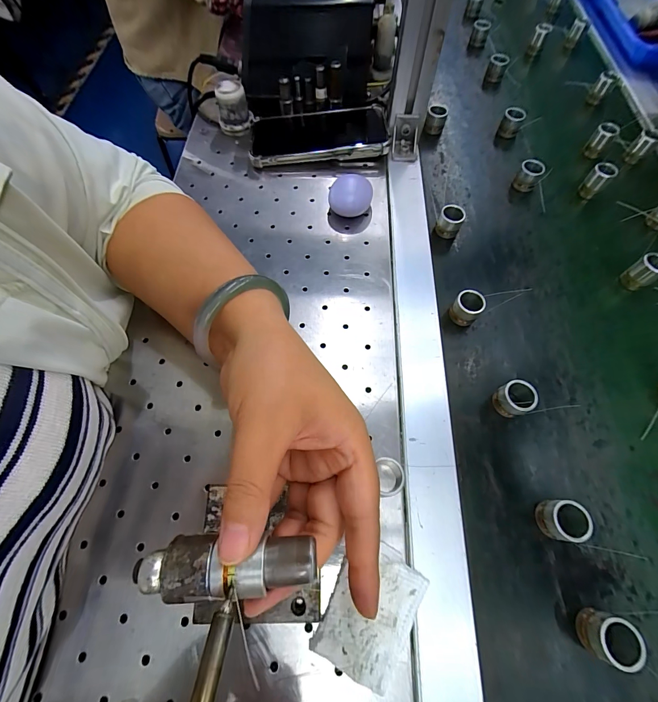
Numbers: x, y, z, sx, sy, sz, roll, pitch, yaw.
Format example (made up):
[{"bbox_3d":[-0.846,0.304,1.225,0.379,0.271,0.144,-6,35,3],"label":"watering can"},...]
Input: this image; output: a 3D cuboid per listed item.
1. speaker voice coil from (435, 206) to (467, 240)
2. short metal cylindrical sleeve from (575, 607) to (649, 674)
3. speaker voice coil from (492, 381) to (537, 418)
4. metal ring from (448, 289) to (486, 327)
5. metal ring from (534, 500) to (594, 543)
[{"bbox_3d":[0.129,-0.139,0.351,0.024,0.025,0.024,18,66,7],"label":"speaker voice coil"},{"bbox_3d":[0.170,0.175,0.201,0.023,0.027,0.025,1,65,-1],"label":"short metal cylindrical sleeve"},{"bbox_3d":[0.150,0.039,0.267,0.024,0.025,0.024,1,65,-1],"label":"speaker voice coil"},{"bbox_3d":[0.127,-0.039,0.304,0.024,0.026,0.021,37,69,14],"label":"metal ring"},{"bbox_3d":[0.161,0.117,0.228,0.023,0.025,0.025,1,65,-1],"label":"metal ring"}]

